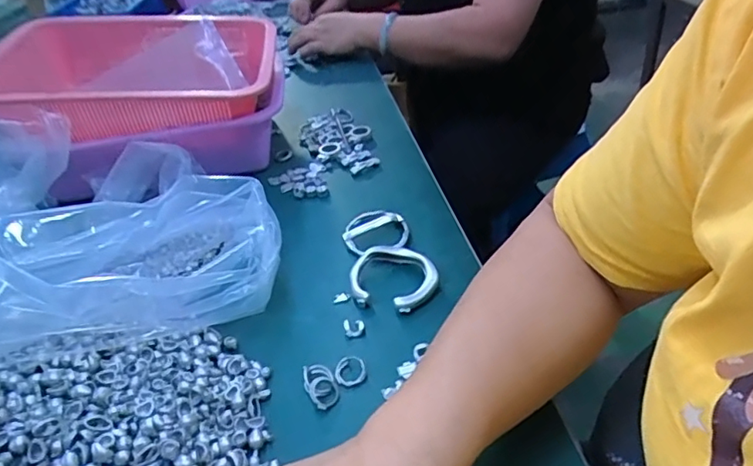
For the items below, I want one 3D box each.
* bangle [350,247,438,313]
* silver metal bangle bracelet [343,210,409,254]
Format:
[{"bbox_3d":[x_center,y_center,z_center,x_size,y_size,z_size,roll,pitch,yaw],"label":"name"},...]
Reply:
[{"bbox_3d":[0.015,0.036,0.450,0.068,0.017,0.060,9,39,20],"label":"bangle"},{"bbox_3d":[-0.002,-0.003,0.505,0.058,0.009,0.064,-10,36,-6],"label":"silver metal bangle bracelet"}]

